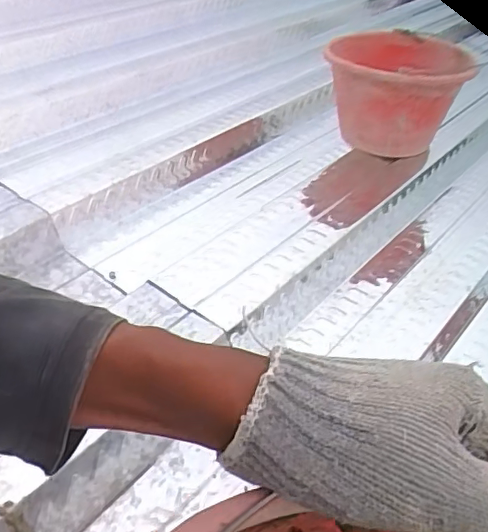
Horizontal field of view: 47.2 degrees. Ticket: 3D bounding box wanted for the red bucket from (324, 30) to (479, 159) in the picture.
[{"bbox_3d":[0.247,-0.296,0.976,0.204,0.154,0.202,6,39,2],"label":"red bucket"}]

